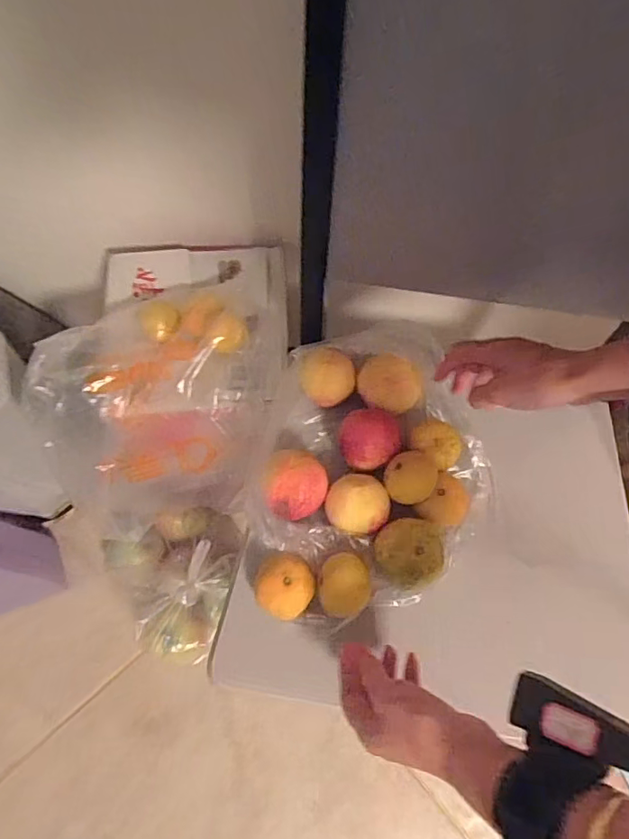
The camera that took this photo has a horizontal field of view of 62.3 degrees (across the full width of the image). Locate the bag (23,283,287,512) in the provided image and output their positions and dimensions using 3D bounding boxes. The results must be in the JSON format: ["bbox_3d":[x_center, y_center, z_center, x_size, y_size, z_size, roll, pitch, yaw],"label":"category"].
[{"bbox_3d":[-0.195,-0.035,0.693,0.294,0.158,0.281,3,68,1],"label":"bag"}]

